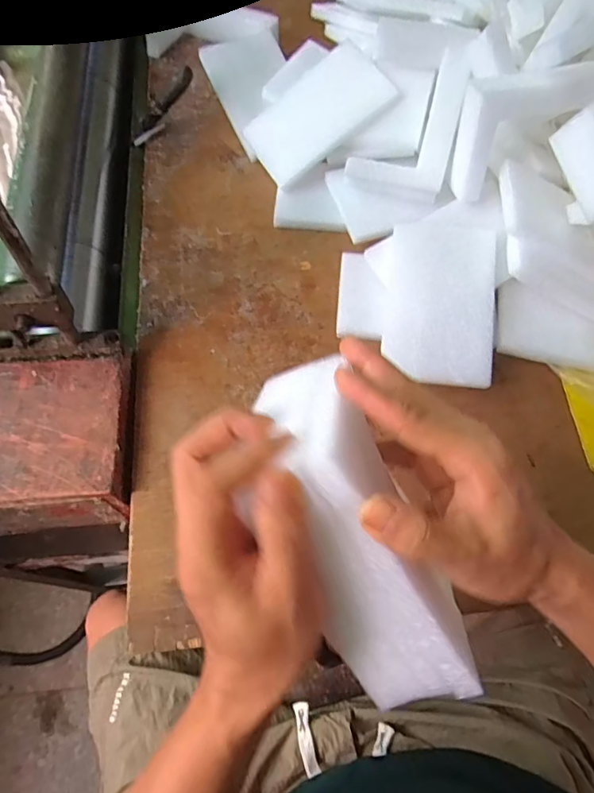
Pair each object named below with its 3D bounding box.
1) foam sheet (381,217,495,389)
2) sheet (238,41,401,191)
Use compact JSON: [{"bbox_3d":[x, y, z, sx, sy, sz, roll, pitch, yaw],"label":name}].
[{"bbox_3d":[0.149,-0.101,0.504,0.107,0.009,0.178,4,75,8],"label":"foam sheet"},{"bbox_3d":[0.025,-0.363,0.620,0.175,0.011,0.120,-35,74,15],"label":"sheet"}]

